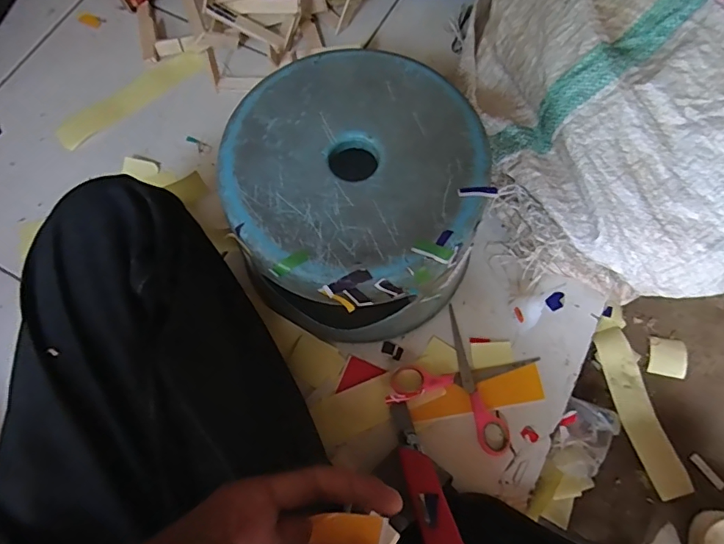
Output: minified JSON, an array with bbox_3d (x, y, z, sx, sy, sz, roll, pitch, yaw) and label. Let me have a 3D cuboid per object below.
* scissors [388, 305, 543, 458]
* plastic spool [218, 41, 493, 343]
[{"bbox_3d":[0.110,0.108,0.500,0.123,0.005,0.106,32,75,12],"label":"scissors"},{"bbox_3d":[-0.008,-0.061,0.473,0.212,0.173,0.222,-1,71,2],"label":"plastic spool"}]

